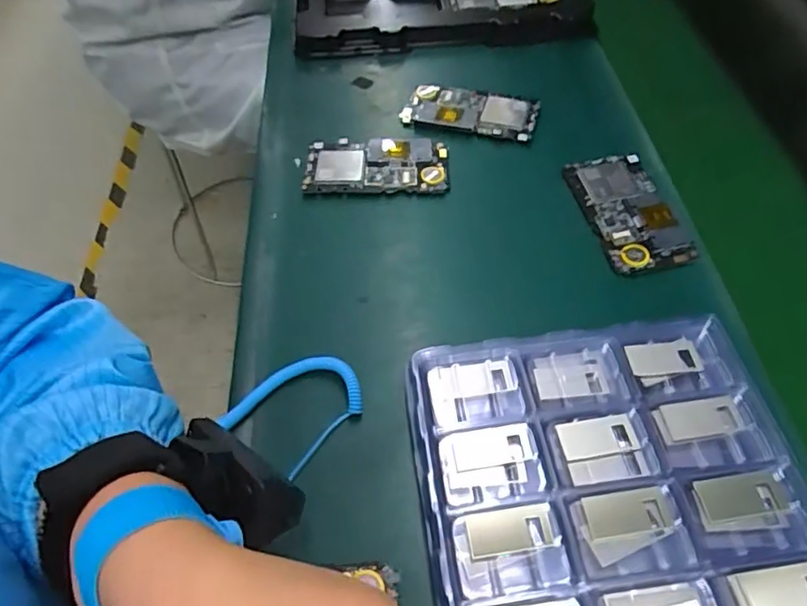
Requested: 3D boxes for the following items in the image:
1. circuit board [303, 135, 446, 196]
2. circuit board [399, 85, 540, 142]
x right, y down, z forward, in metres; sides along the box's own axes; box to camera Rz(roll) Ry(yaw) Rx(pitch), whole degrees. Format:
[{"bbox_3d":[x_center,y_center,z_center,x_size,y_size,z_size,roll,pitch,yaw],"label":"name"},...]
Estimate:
[{"bbox_3d":[-0.024,-0.123,0.525,0.126,0.013,0.064,-1,54,-1],"label":"circuit board"},{"bbox_3d":[0.065,-0.186,0.566,0.124,0.011,0.058,12,55,8],"label":"circuit board"}]

